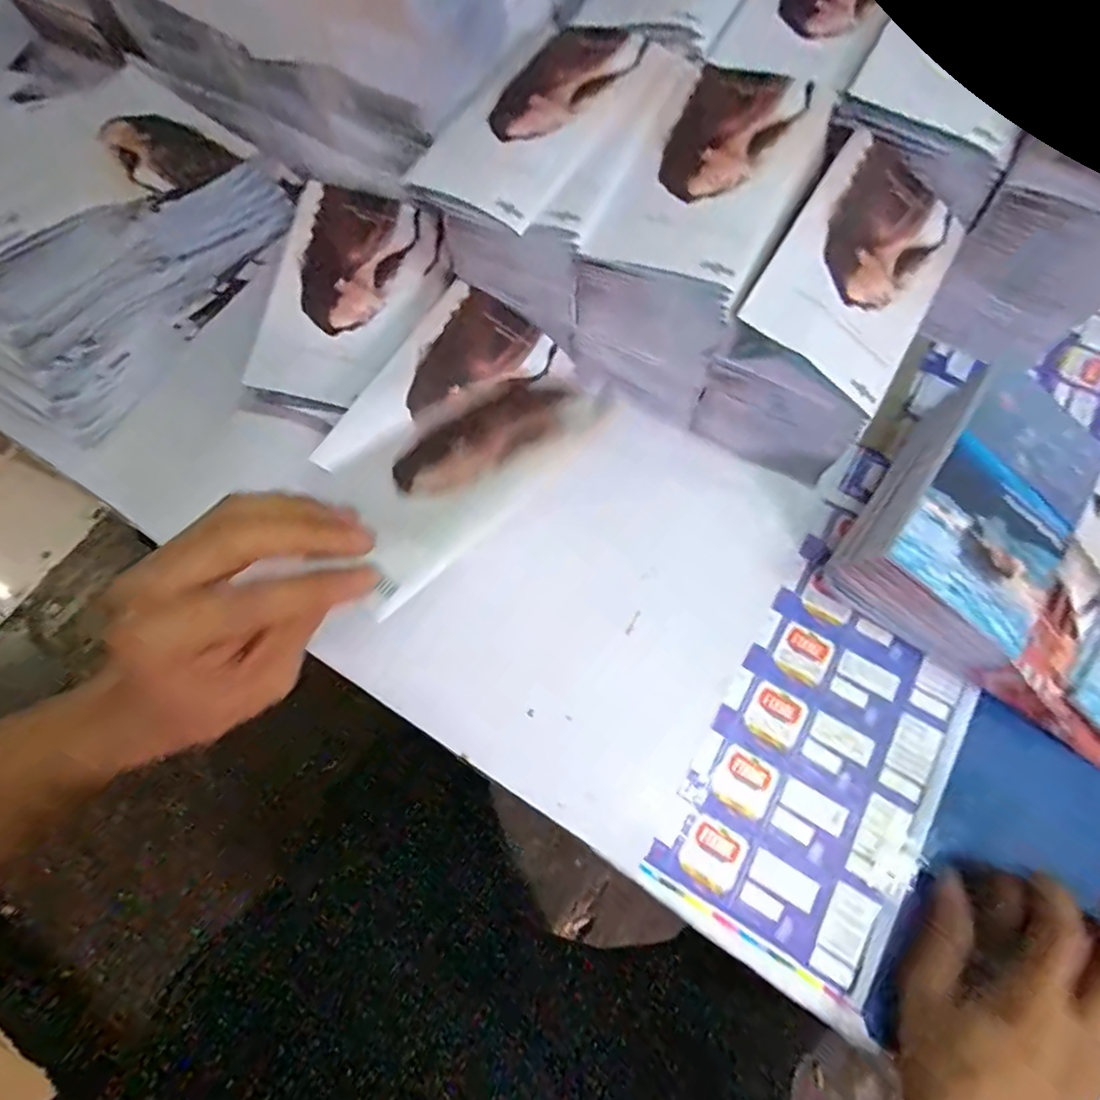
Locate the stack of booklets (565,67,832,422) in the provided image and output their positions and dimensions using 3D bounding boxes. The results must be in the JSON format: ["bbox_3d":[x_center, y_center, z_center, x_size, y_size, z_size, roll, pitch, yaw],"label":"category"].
[{"bbox_3d":[0.104,-0.214,0.418,0.106,0.129,0.186,29,73,11],"label":"stack of booklets"}]

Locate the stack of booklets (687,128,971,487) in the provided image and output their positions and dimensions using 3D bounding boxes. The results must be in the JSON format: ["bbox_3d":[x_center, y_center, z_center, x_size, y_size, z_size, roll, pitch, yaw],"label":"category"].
[{"bbox_3d":[0.198,-0.162,0.409,0.102,0.129,0.179,31,74,12],"label":"stack of booklets"}]

